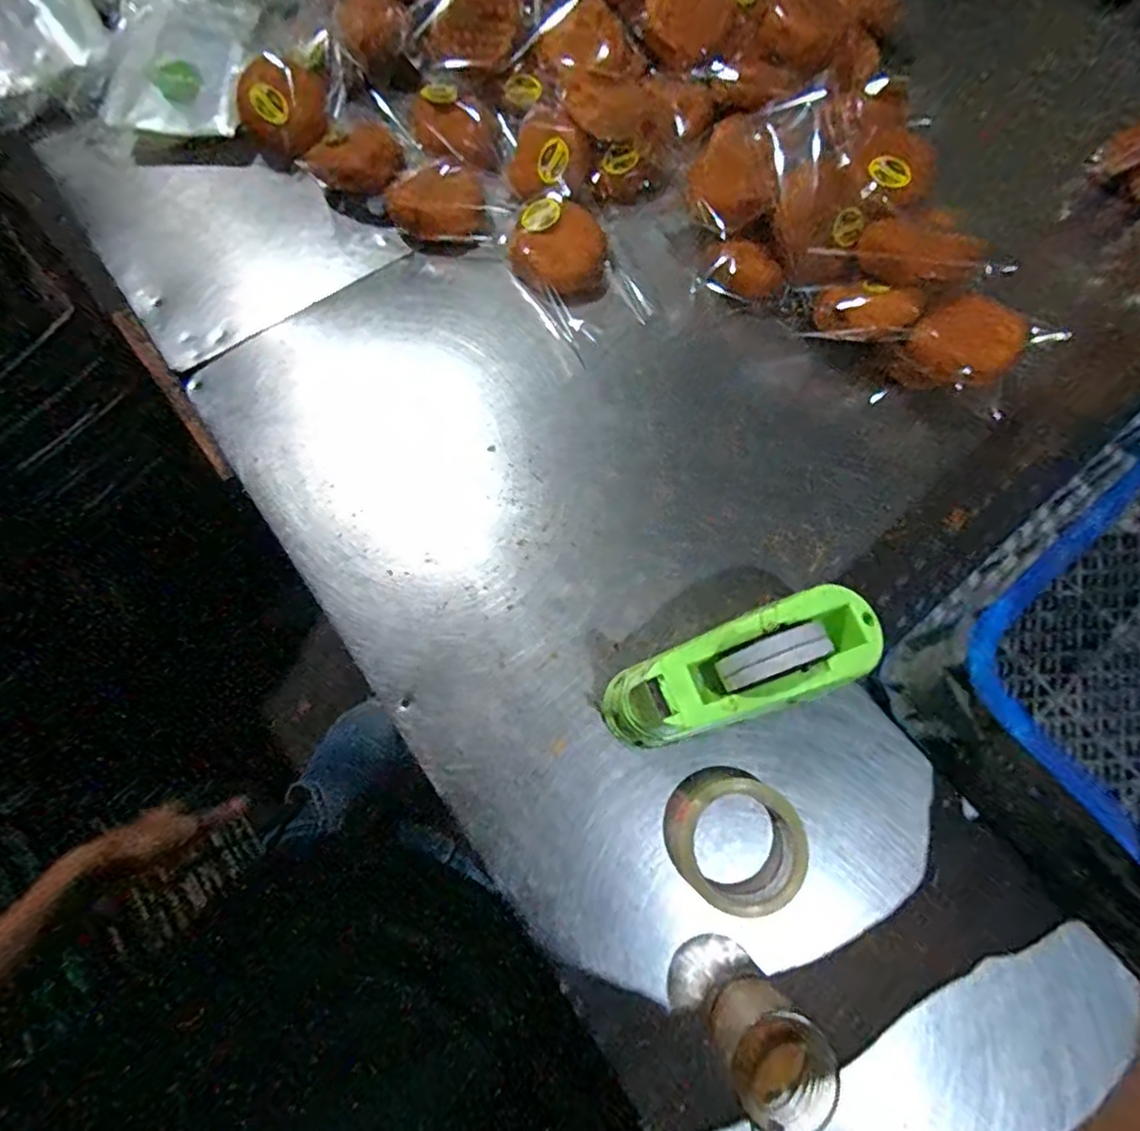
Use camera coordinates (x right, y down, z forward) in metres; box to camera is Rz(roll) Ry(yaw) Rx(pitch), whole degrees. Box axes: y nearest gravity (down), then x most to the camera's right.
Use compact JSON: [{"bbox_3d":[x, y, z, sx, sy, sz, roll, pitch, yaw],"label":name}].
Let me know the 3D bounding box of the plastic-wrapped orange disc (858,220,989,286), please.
[{"bbox_3d":[0.317,-0.284,0.565,0.102,0.045,0.058,16,74,6],"label":"plastic-wrapped orange disc"}]

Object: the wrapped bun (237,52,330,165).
[{"bbox_3d":[-0.315,-0.505,0.681,0.098,0.057,0.089,-27,75,-7],"label":"wrapped bun"}]

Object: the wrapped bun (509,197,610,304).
[{"bbox_3d":[-0.011,-0.324,0.638,0.098,0.041,0.102,-5,73,-1],"label":"wrapped bun"}]

